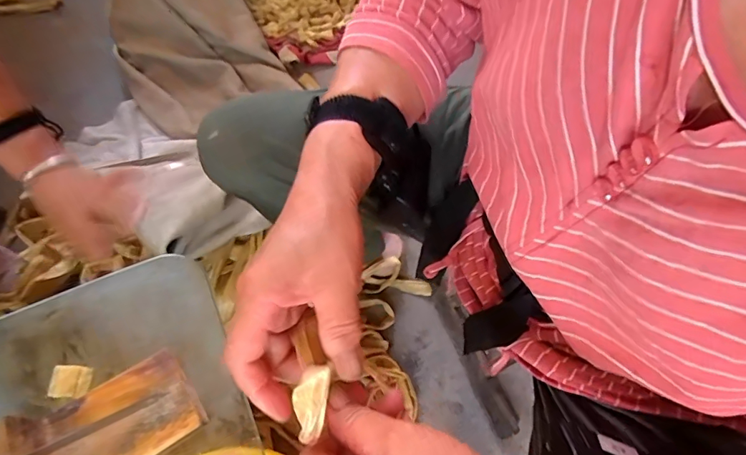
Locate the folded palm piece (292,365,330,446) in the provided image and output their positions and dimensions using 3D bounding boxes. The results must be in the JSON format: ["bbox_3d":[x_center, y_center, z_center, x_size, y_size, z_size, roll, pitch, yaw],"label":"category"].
[{"bbox_3d":[-0.032,0.089,0.241,0.016,0.010,0.037,3,60,1],"label":"folded palm piece"}]

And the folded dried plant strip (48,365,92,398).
[{"bbox_3d":[-0.221,0.112,0.343,0.027,0.004,0.022,1,65,0],"label":"folded dried plant strip"}]

